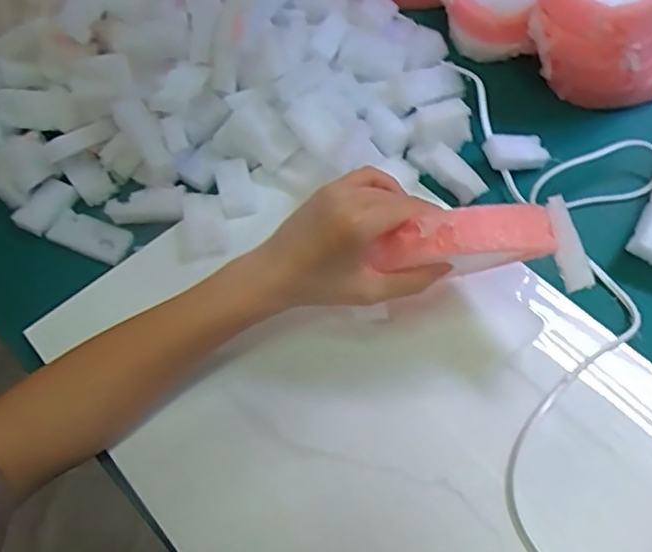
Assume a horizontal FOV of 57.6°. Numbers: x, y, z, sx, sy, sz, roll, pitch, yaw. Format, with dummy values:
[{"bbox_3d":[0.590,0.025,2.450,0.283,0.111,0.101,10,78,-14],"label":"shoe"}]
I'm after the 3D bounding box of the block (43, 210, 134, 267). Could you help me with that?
[{"bbox_3d":[-0.182,-0.030,0.461,0.064,0.014,0.028,19,63,13],"label":"block"}]

